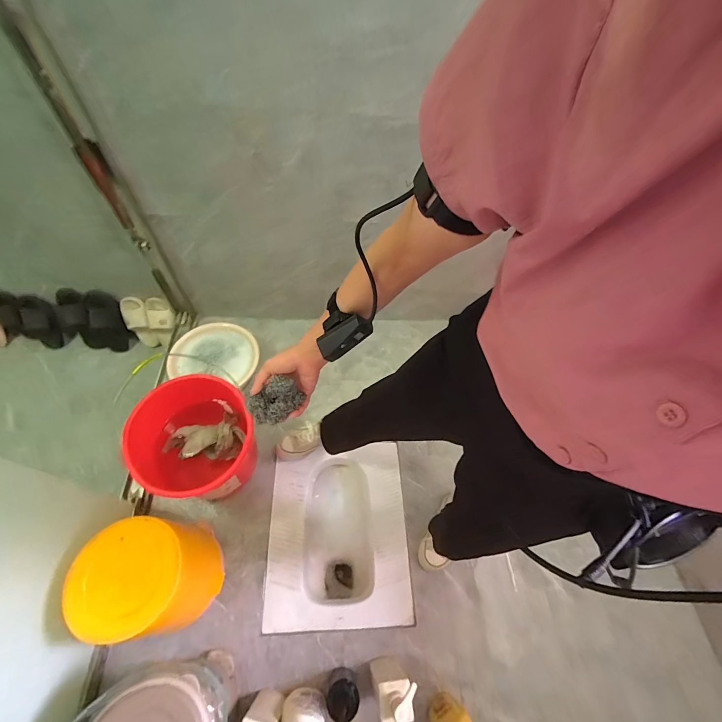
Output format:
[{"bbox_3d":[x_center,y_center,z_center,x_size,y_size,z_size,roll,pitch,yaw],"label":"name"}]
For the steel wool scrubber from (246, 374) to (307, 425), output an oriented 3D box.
[{"bbox_3d":[-0.137,0.057,0.526,0.081,0.066,0.059,-20,62,-17],"label":"steel wool scrubber"}]

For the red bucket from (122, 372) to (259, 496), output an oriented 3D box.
[{"bbox_3d":[-0.471,0.245,1.018,0.305,0.305,0.354,-21,62,-17],"label":"red bucket"}]

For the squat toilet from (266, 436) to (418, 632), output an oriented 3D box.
[{"bbox_3d":[-0.077,0.554,1.122,0.420,0.184,0.514,0,58,-5],"label":"squat toilet"}]

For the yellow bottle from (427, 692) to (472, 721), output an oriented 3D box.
[{"bbox_3d":[0.208,0.816,0.775,0.090,0.210,0.048,-17,61,-15],"label":"yellow bottle"}]

